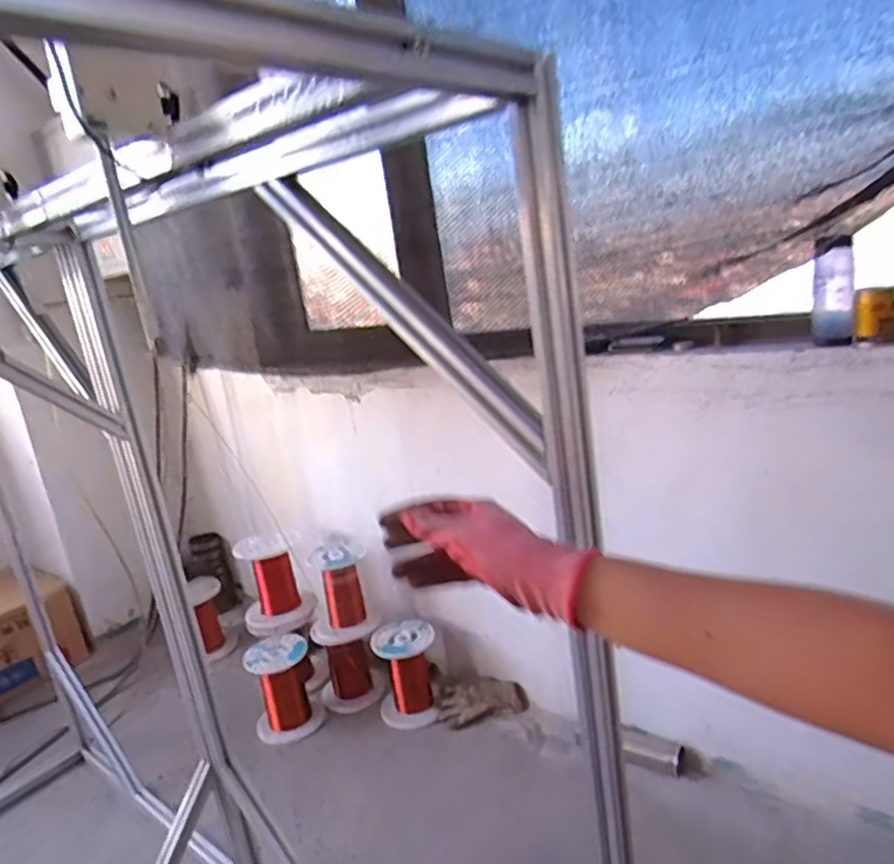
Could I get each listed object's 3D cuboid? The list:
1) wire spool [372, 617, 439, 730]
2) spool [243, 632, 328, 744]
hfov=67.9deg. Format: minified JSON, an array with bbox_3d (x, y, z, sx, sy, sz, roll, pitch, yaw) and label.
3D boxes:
[{"bbox_3d":[-0.108,0.657,1.787,0.167,0.241,0.170,-9,14,-3],"label":"wire spool"},{"bbox_3d":[-0.443,0.697,1.811,0.173,0.216,0.178,-8,14,2],"label":"spool"}]

